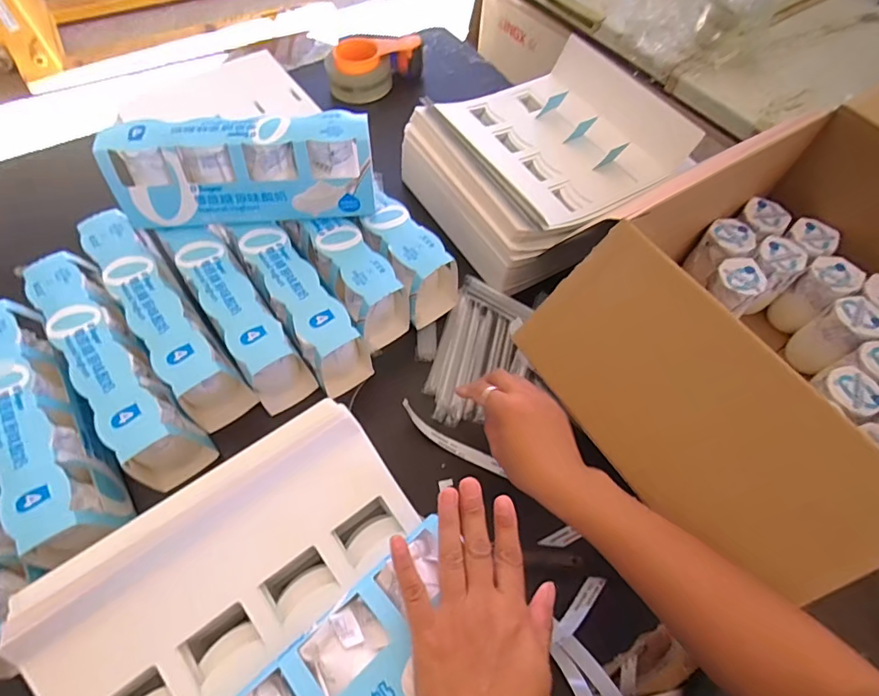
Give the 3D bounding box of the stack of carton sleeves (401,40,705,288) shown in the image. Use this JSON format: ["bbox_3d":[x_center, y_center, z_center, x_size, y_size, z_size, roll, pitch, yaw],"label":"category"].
[{"bbox_3d":[0.148,-0.271,0.710,0.328,0.113,0.285,-29,65,-19],"label":"stack of carton sleeves"}]

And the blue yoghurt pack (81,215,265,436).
[{"bbox_3d":[-0.312,-0.037,0.564,0.063,0.097,0.265,-34,67,-21],"label":"blue yoghurt pack"}]

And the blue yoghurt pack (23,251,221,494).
[{"bbox_3d":[-0.343,0.020,0.532,0.067,0.098,0.263,-34,67,-21],"label":"blue yoghurt pack"}]

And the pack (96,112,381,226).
[{"bbox_3d":[-0.210,-0.191,0.556,0.271,0.118,0.069,-4,60,-5],"label":"pack"}]

